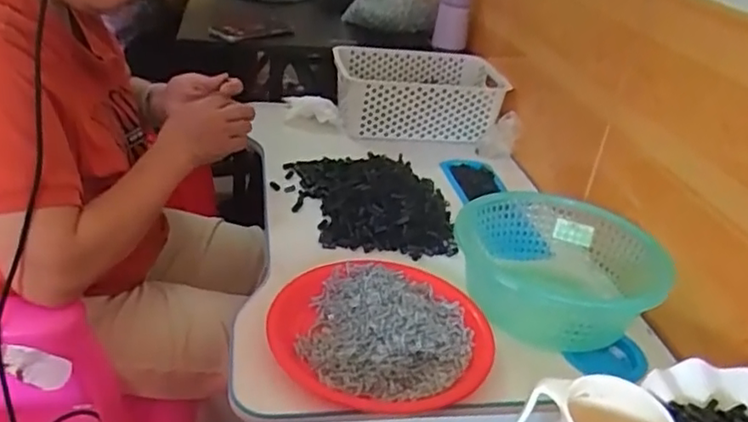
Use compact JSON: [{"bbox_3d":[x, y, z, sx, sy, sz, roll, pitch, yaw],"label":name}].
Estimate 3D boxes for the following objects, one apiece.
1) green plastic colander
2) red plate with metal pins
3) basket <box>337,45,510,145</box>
[{"bbox_3d":[0.210,0.066,0.748,0.200,0.104,0.196,6,30,-1],"label":"green plastic colander"},{"bbox_3d":[0.005,0.122,0.665,0.225,0.035,0.226,3,30,-7],"label":"red plate with metal pins"},{"bbox_3d":[0.076,-0.216,1.173,0.284,0.104,0.222,-2,31,-15],"label":"basket"}]

